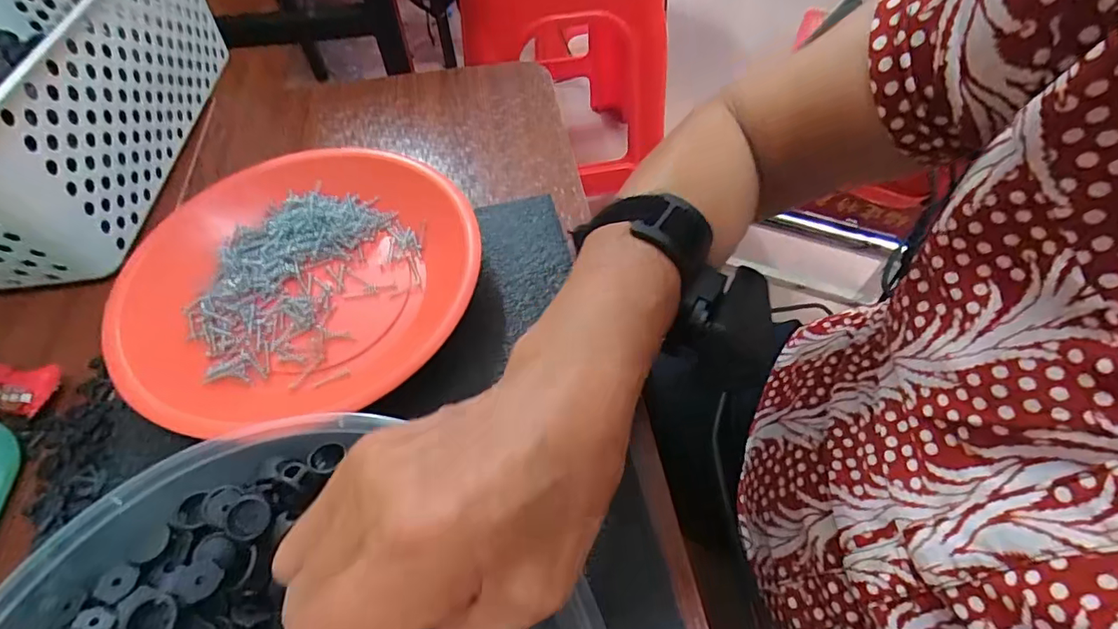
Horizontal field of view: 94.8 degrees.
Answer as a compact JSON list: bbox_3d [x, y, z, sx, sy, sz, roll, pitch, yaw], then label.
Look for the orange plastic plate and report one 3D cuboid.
[{"bbox_3d":[-0.143,-0.024,0.294,0.188,0.027,0.170,-18,59,-13],"label":"orange plastic plate"}]

